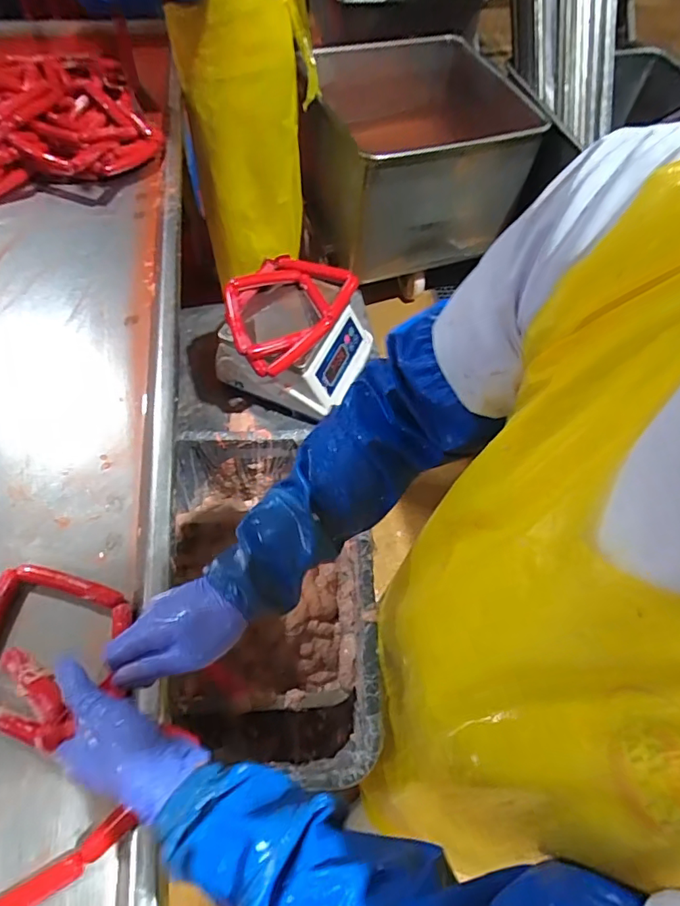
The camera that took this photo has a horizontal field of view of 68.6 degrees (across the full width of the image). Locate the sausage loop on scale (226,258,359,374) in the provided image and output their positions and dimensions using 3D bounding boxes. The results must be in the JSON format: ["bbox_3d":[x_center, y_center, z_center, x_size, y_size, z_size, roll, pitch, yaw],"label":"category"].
[{"bbox_3d":[-0.099,-0.267,0.900,0.194,0.046,0.270,31,64,13],"label":"sausage loop on scale"}]

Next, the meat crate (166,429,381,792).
[{"bbox_3d":[-0.120,0.245,0.837,0.312,0.252,0.516,-6,61,-6],"label":"meat crate"}]

